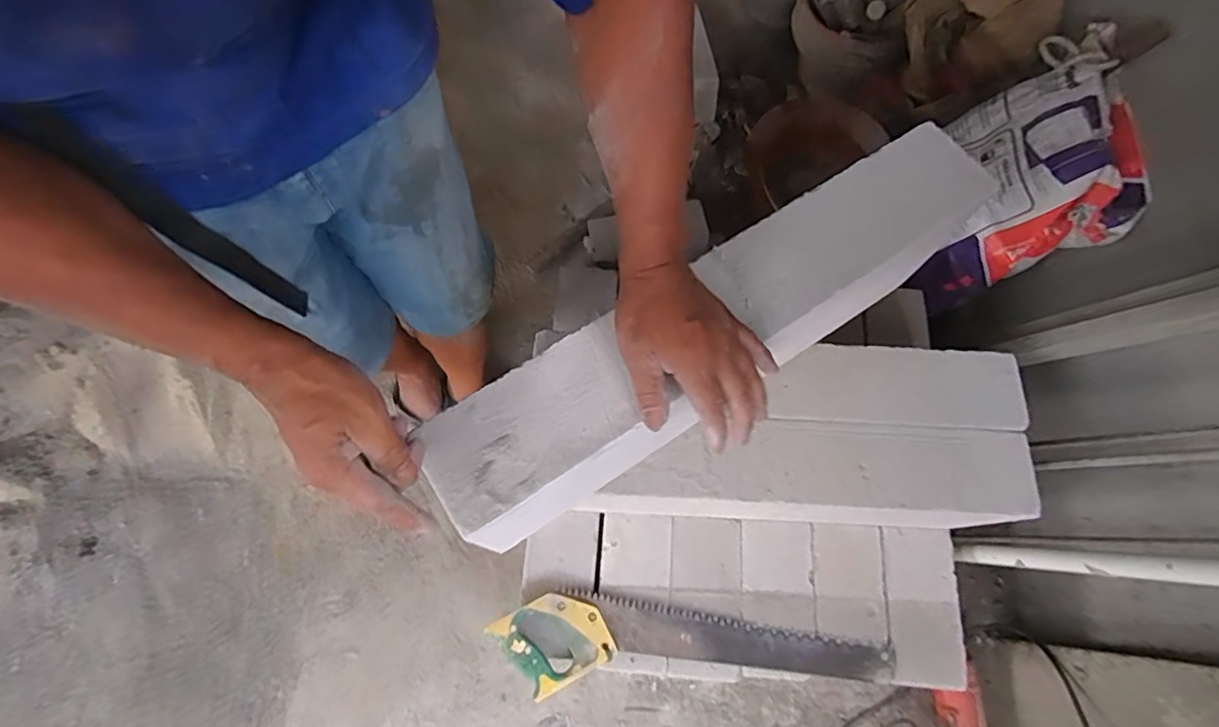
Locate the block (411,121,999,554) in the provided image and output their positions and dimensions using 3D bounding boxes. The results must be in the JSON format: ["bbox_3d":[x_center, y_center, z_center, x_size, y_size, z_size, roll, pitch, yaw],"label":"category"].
[{"bbox_3d":[0.110,-0.028,0.566,0.580,0.148,0.114,-31,72,-15],"label":"block"}]

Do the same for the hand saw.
[{"bbox_3d":[0.110,0.375,0.757,0.527,0.038,0.120,3,69,1],"label":"hand saw"}]

